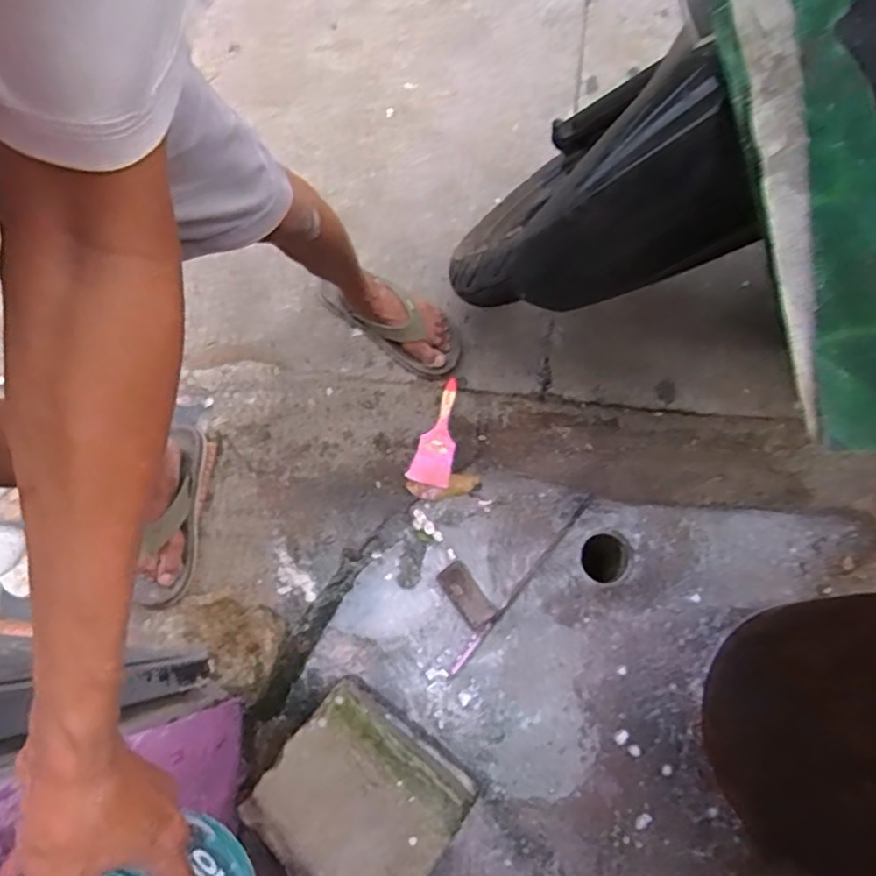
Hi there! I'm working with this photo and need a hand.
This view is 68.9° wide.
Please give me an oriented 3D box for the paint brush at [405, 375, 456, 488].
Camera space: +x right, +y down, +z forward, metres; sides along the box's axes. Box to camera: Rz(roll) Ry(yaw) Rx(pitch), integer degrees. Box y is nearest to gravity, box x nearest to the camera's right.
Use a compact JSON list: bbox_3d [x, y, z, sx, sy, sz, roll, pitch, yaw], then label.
[{"bbox_3d":[-0.002,-0.010,1.075,0.068,0.014,0.178,12,87,-10],"label":"paint brush"}]

